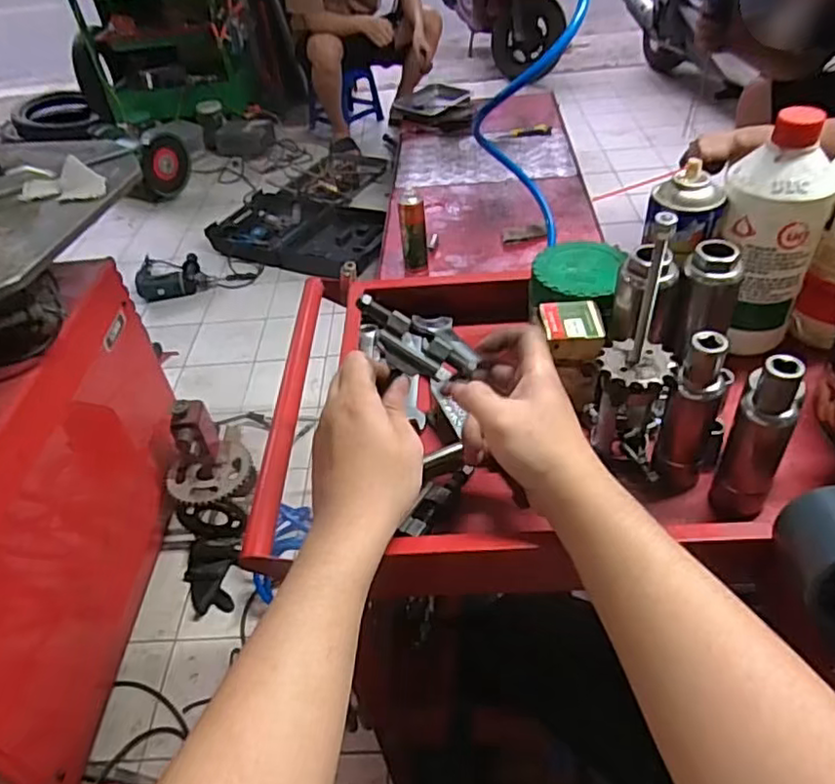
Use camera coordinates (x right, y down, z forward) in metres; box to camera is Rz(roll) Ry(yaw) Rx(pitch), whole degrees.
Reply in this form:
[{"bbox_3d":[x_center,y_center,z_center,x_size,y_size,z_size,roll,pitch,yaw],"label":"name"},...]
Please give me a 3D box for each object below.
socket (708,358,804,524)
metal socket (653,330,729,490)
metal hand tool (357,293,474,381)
[{"bbox_3d":[0.247,0.038,0.470,0.036,0.136,0.031,15,47,22],"label":"socket"},{"bbox_3d":[0.209,0.018,0.495,0.034,0.134,0.030,14,46,20],"label":"metal socket"},{"bbox_3d":[-0.005,-0.036,0.498,0.100,0.027,0.029,32,49,-2],"label":"metal hand tool"}]

